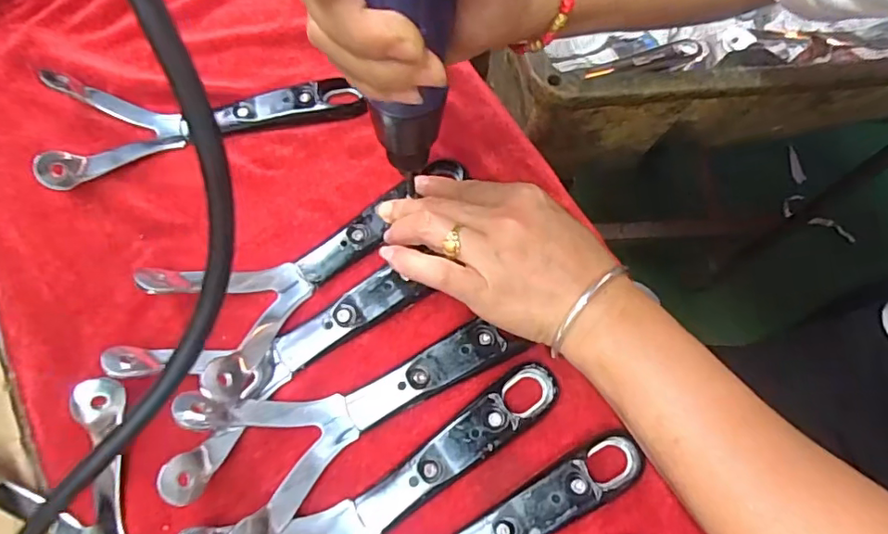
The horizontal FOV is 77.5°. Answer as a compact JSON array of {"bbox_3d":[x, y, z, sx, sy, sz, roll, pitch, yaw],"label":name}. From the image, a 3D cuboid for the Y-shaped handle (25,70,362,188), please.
[{"bbox_3d":[-0.159,-0.106,0.362,0.205,0.025,0.070,-13,68,-7],"label":"Y-shaped handle"}]

